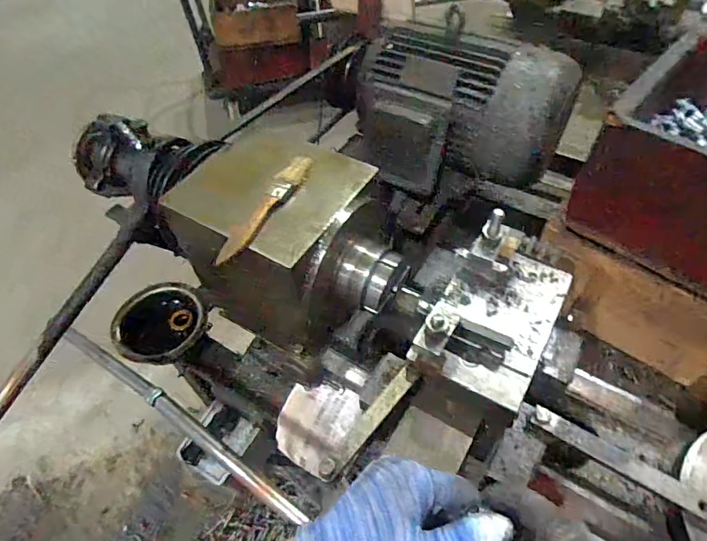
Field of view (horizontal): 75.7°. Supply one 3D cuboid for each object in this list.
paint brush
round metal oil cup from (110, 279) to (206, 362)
[{"bbox_3d":[-0.083,-0.062,0.438,0.025,0.007,0.148,31,60,6],"label":"paint brush"},{"bbox_3d":[-0.286,0.077,0.678,0.135,0.046,0.105,-29,56,-19],"label":"round metal oil cup"}]

